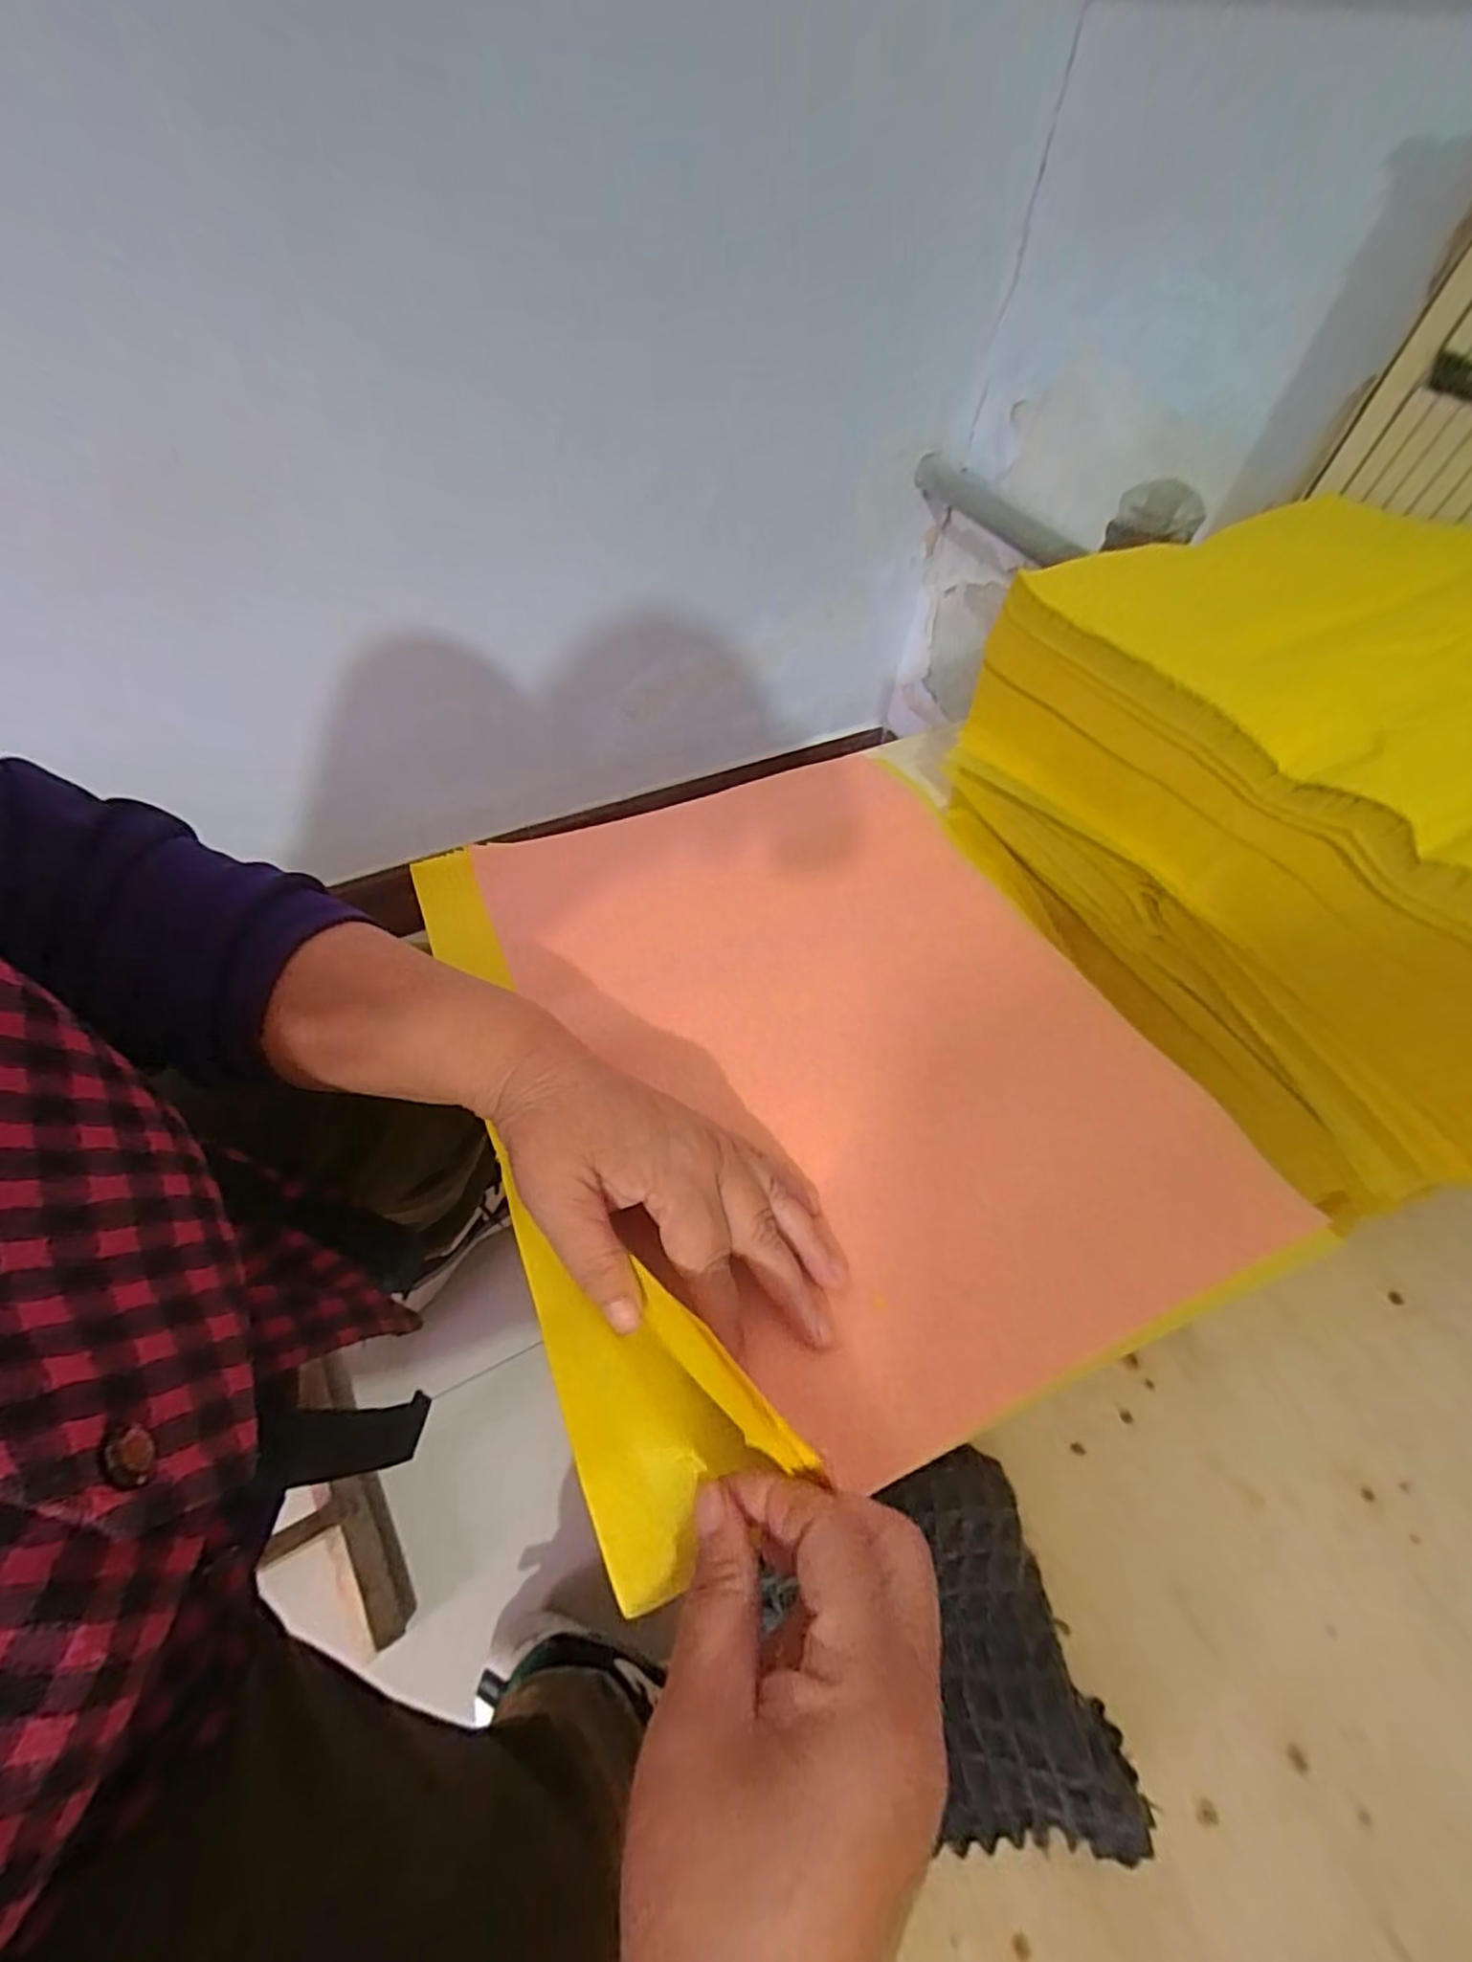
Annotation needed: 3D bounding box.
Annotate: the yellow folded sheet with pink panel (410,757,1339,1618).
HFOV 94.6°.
[{"bbox_3d":[0.033,0.023,0.336,0.298,0.012,0.347,-19,58,-14],"label":"yellow folded sheet with pink panel"}]

